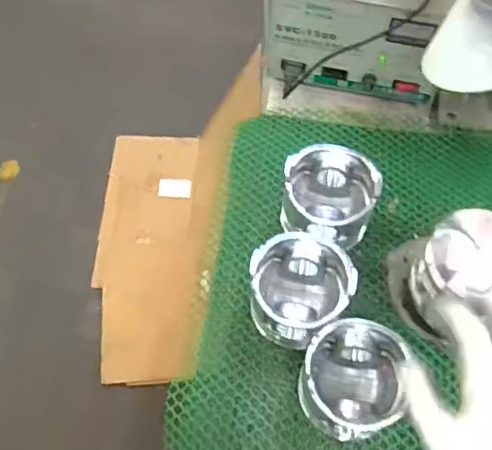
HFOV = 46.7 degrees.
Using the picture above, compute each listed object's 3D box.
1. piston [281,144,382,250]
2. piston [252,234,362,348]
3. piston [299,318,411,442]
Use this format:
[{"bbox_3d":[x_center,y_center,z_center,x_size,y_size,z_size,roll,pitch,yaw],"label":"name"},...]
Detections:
[{"bbox_3d":[0.084,-0.024,0.582,0.091,0.078,0.087,8,63,4],"label":"piston"},{"bbox_3d":[0.049,0.063,0.533,0.090,0.086,0.090,12,64,5],"label":"piston"},{"bbox_3d":[0.091,0.139,0.499,0.086,0.083,0.089,0,63,-1],"label":"piston"}]

